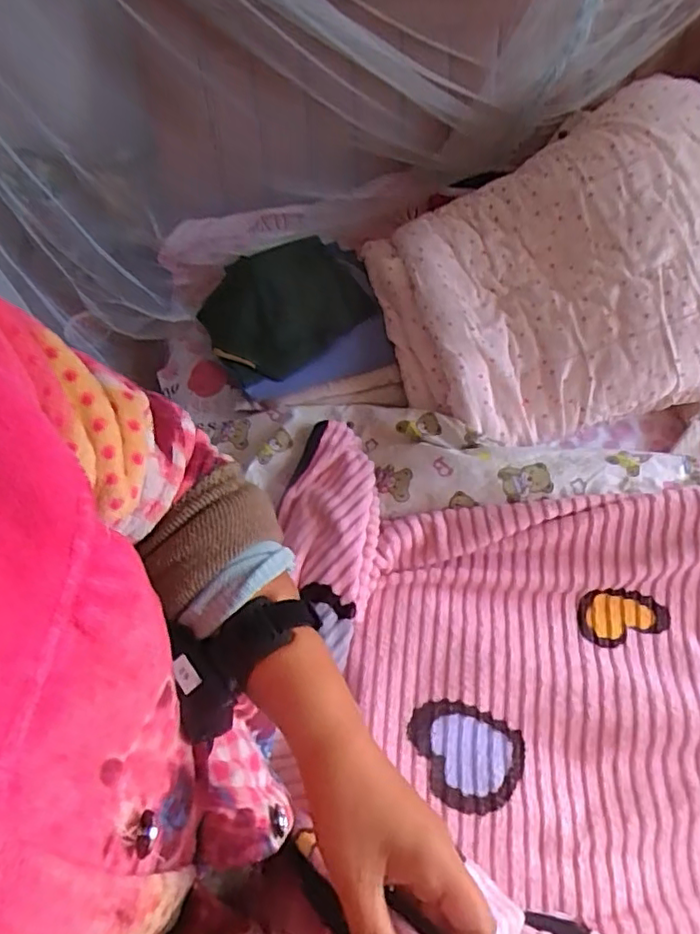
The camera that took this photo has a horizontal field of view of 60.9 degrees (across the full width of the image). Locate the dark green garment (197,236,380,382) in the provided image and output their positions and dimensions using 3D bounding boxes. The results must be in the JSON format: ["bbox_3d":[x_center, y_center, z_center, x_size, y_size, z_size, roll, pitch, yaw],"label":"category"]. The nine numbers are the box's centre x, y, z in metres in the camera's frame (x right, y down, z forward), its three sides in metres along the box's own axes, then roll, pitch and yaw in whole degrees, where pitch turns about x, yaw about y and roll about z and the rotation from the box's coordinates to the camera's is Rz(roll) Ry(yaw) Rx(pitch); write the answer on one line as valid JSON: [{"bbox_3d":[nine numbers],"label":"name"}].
[{"bbox_3d":[-0.107,-0.269,1.048,0.293,0.077,0.274,0,60,1],"label":"dark green garment"}]

